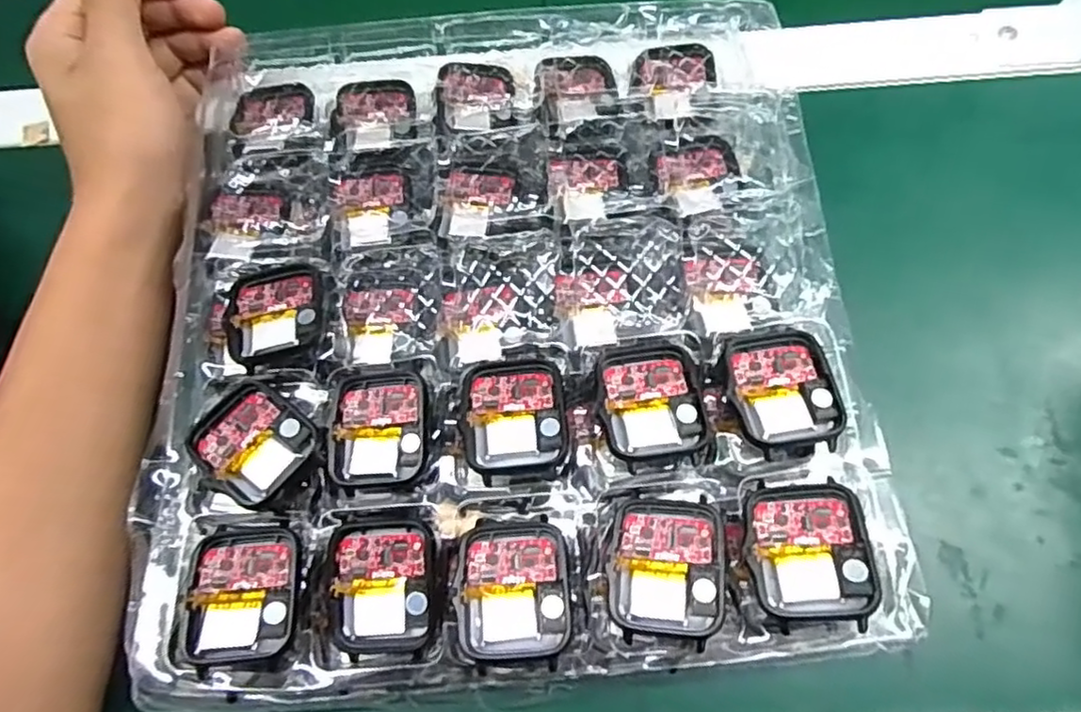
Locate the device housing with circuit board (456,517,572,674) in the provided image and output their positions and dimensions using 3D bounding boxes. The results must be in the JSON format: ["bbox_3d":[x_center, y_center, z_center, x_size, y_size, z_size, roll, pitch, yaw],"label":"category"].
[{"bbox_3d":[-0.009,0.080,0.227,0.037,0.016,0.046,-5,69,2],"label":"device housing with circuit board"}]

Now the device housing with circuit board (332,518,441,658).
[{"bbox_3d":[-0.054,0.079,0.228,0.036,0.009,0.044,-4,69,3],"label":"device housing with circuit board"}]

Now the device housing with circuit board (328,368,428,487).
[{"bbox_3d":[-0.062,0.025,0.251,0.037,0.009,0.047,-4,69,3],"label":"device housing with circuit board"}]

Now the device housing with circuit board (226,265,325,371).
[{"bbox_3d":[-0.108,-0.017,0.270,0.036,0.009,0.046,-13,69,-1],"label":"device housing with circuit board"}]

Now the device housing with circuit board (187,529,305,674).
[{"bbox_3d":[-0.102,0.082,0.229,0.036,0.011,0.044,-10,69,1],"label":"device housing with circuit board"}]

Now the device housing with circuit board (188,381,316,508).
[{"bbox_3d":[-0.109,0.033,0.249,0.042,0.008,0.037,31,75,14],"label":"device housing with circuit board"}]

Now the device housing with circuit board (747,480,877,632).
[{"bbox_3d":[0.088,0.064,0.216,0.036,0.013,0.044,0,70,4],"label":"device housing with circuit board"}]

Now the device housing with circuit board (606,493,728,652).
[{"bbox_3d":[0.042,0.070,0.221,0.037,0.009,0.046,5,70,6],"label":"device housing with circuit board"}]

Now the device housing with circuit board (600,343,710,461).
[{"bbox_3d":[0.041,0.017,0.246,0.036,0.010,0.043,-7,69,2],"label":"device housing with circuit board"}]

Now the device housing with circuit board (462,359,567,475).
[{"bbox_3d":[-0.010,0.022,0.247,0.037,0.012,0.044,-6,69,2],"label":"device housing with circuit board"}]

